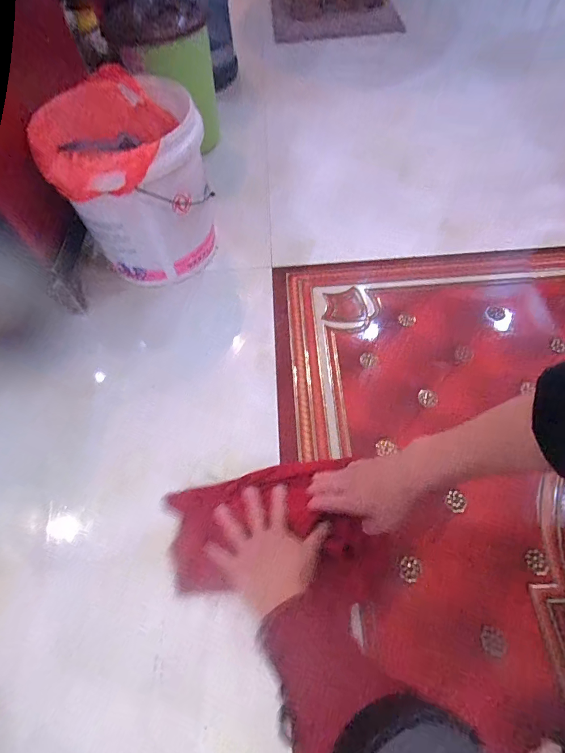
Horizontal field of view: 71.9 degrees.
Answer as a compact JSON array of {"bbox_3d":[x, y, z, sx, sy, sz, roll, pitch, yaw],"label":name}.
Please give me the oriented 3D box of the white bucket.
[{"bbox_3d":[-0.262,-0.338,0.704,0.235,0.275,0.243,-1,59,2],"label":"white bucket"}]

